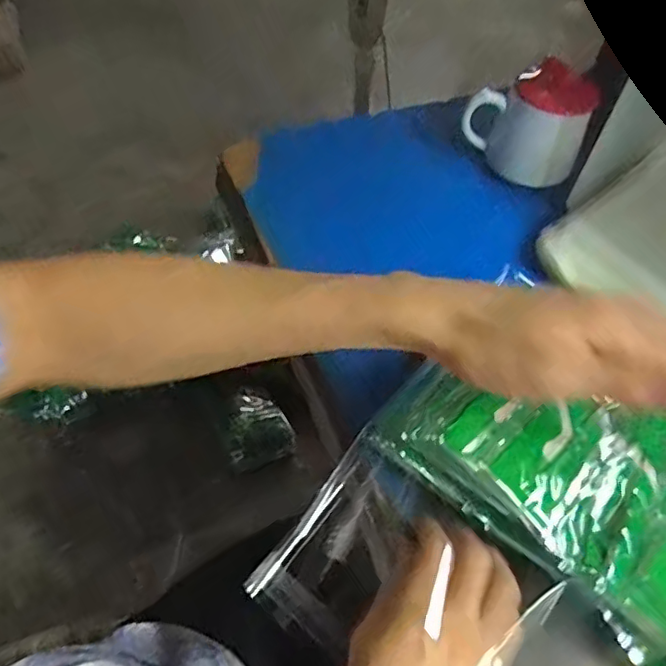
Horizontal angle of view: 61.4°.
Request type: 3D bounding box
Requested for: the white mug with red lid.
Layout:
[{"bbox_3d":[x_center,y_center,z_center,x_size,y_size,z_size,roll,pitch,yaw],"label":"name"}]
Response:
[{"bbox_3d":[0.202,-0.220,0.589,0.123,0.087,0.080,15,55,9],"label":"white mug with red lid"}]

